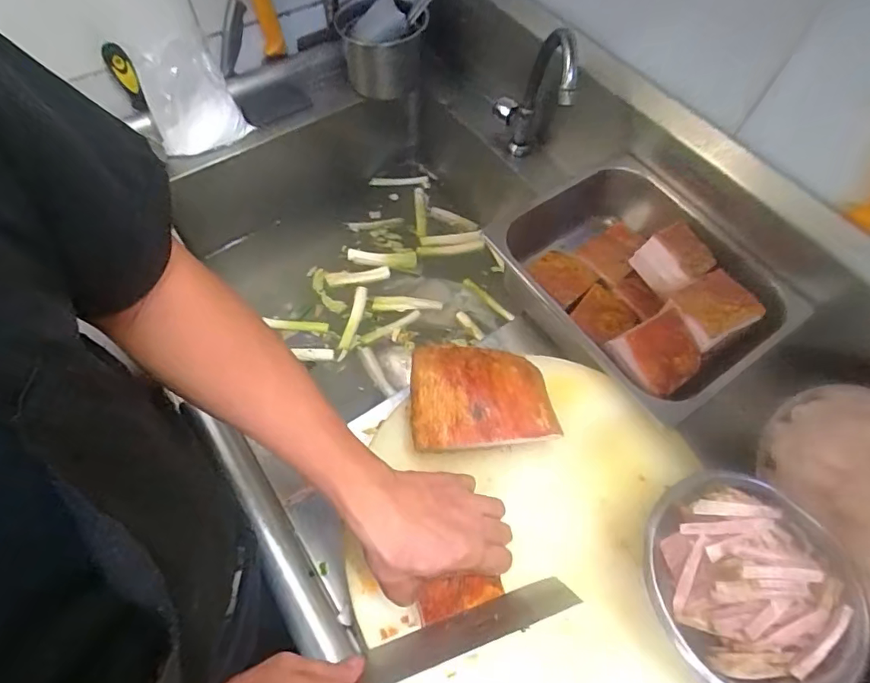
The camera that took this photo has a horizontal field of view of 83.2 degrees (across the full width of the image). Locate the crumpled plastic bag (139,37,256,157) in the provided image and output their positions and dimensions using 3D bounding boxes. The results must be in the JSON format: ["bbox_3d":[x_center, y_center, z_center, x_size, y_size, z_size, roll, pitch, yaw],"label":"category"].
[{"bbox_3d":[-0.371,-0.375,0.754,0.131,0.160,0.054,-7,62,-6],"label":"crumpled plastic bag"}]

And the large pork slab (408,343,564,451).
[{"bbox_3d":[0.045,0.060,0.501,0.136,0.066,0.102,1,62,-2],"label":"large pork slab"}]

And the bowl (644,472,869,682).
[{"bbox_3d":[0.257,0.206,0.424,0.163,0.083,0.162,1,62,-2],"label":"bowl"}]

